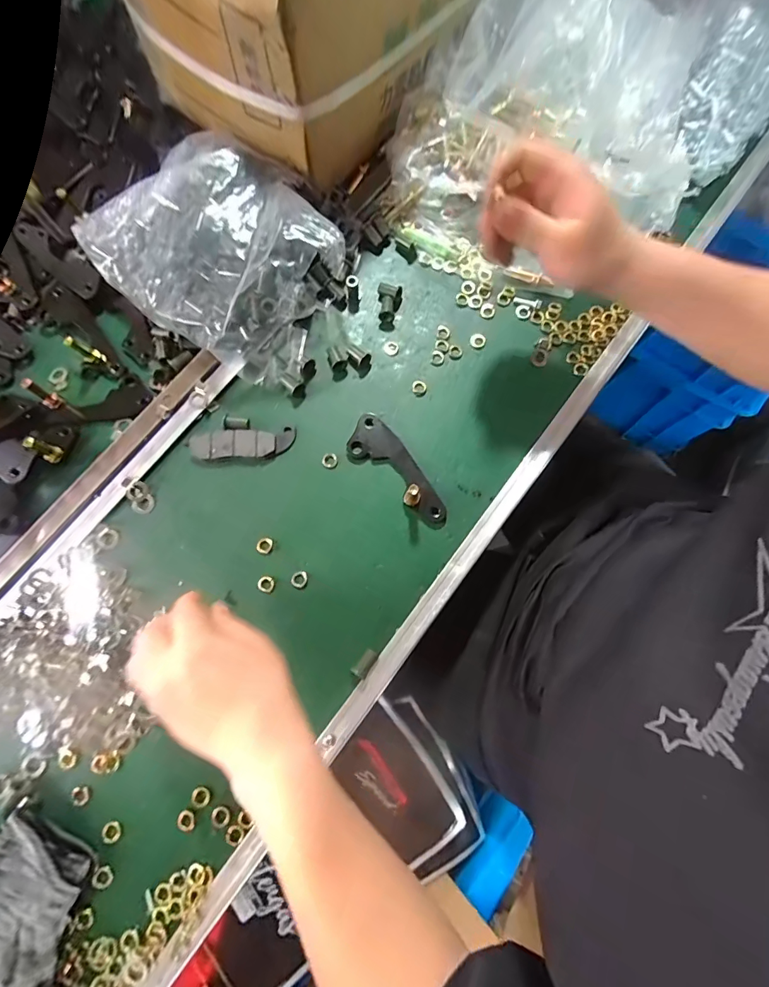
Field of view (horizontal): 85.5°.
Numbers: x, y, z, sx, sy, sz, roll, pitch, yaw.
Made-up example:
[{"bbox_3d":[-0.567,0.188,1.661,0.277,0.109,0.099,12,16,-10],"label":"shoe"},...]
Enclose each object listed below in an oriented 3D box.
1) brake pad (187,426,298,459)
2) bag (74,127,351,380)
[{"bbox_3d":[-0.122,-0.042,0.357,0.089,0.007,0.026,-5,76,1],"label":"brake pad"},{"bbox_3d":[-0.149,-0.213,0.361,0.218,0.086,0.155,42,81,11],"label":"bag"}]

